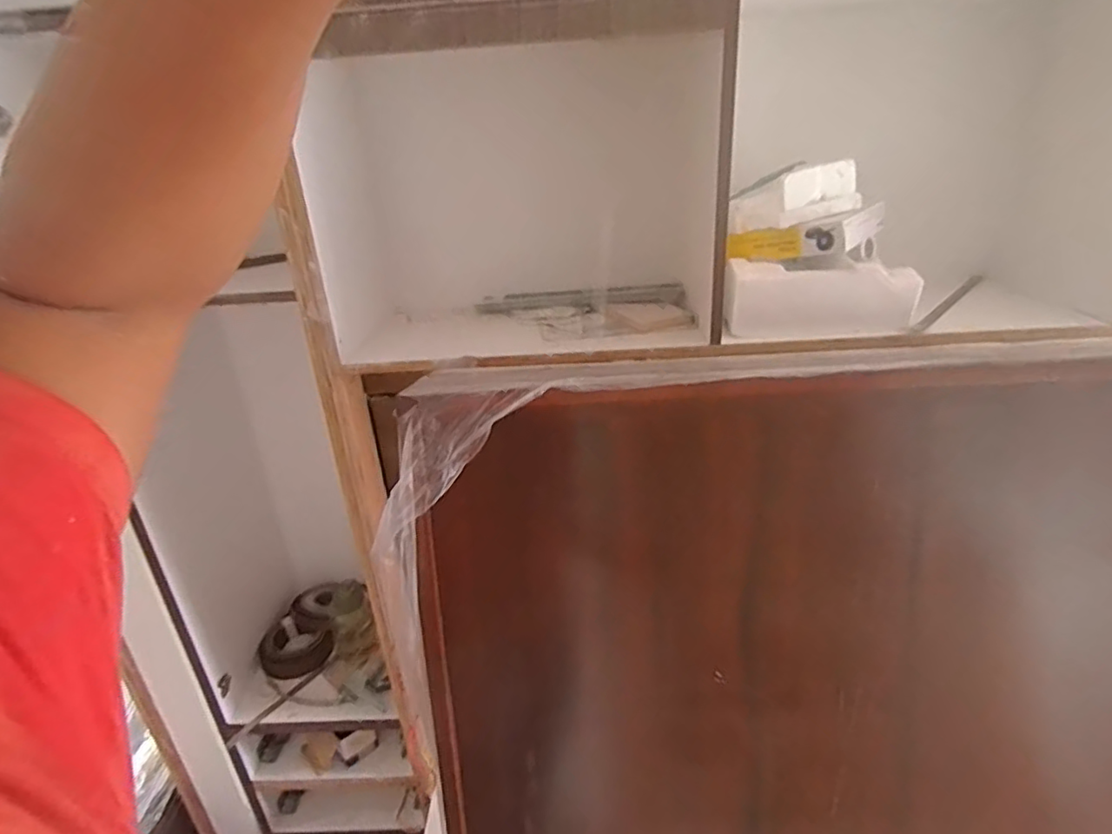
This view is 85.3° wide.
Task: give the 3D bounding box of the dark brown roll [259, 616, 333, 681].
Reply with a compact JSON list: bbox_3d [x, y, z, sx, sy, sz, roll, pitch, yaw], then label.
[{"bbox_3d":[-0.699,0.622,1.621,0.168,0.092,0.136,5,27,19],"label":"dark brown roll"}]

